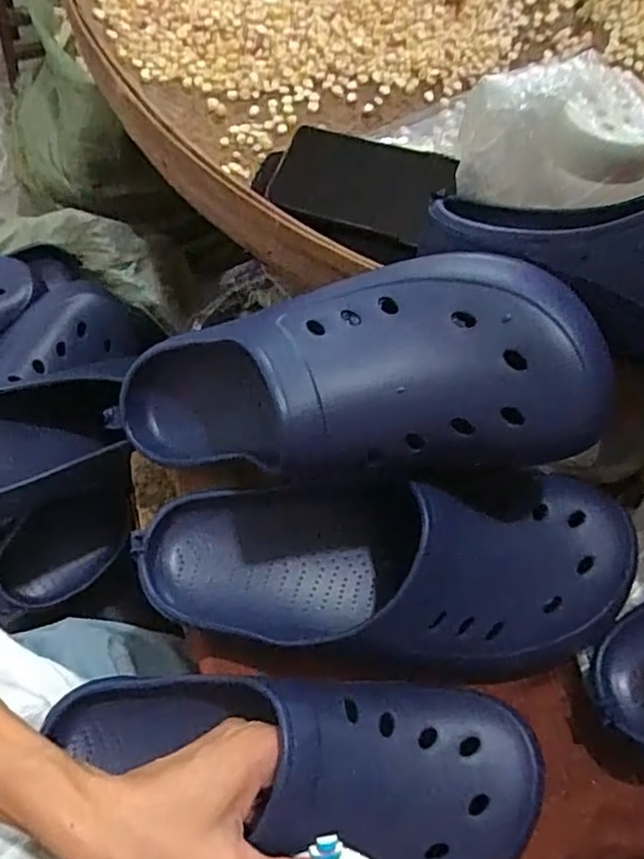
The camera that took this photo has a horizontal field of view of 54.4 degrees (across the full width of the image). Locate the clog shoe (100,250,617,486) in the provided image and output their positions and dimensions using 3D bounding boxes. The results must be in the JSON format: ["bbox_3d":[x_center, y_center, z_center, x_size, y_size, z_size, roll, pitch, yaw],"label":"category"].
[{"bbox_3d":[0.000,-0.026,0.355,0.290,0.093,0.115,-4,60,27],"label":"clog shoe"}]

